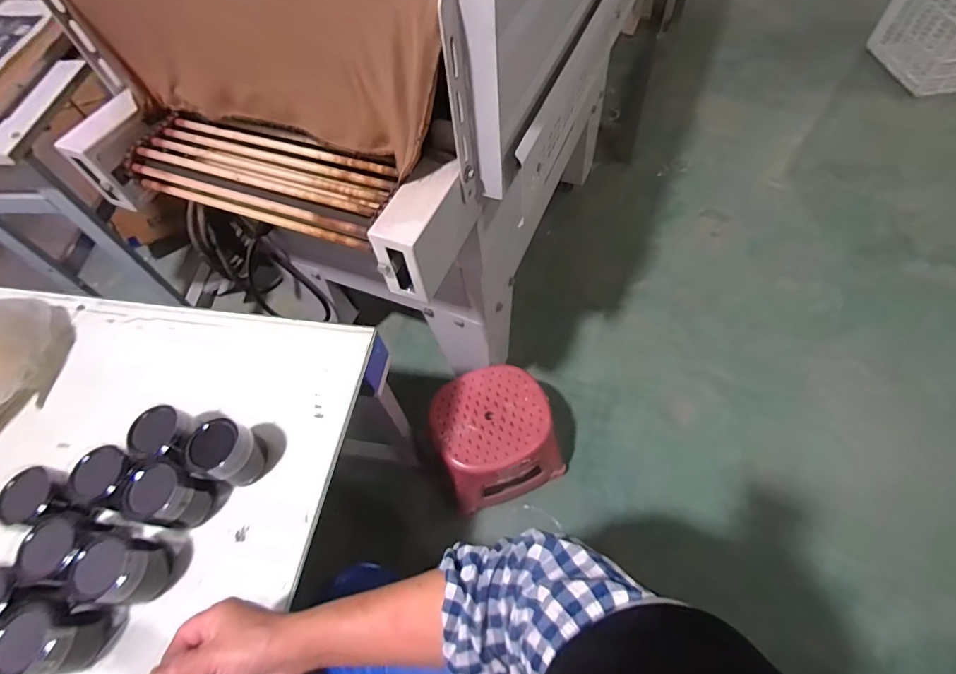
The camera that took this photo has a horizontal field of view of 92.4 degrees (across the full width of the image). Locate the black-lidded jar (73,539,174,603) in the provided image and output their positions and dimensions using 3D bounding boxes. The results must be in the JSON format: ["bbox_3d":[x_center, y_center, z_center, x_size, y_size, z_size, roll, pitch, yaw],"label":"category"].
[{"bbox_3d":[-0.380,0.254,0.497,0.065,0.078,0.057,0,60,4],"label":"black-lidded jar"}]

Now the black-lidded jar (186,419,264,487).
[{"bbox_3d":[-0.300,0.137,0.549,0.058,0.083,0.062,-2,59,3],"label":"black-lidded jar"}]

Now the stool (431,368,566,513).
[{"bbox_3d":[0.032,0.228,1.040,0.262,0.227,0.237,-22,60,-8],"label":"stool"}]

